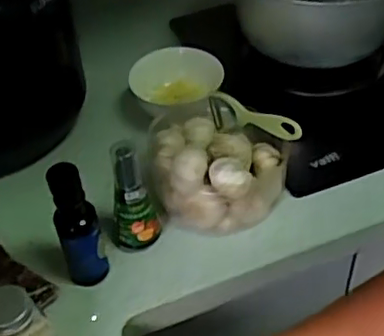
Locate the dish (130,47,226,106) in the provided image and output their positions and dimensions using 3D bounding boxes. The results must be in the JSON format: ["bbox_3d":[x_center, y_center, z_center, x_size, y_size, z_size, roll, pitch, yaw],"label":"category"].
[{"bbox_3d":[-0.021,-0.128,0.845,0.123,0.017,0.077,-1,87,5],"label":"dish"}]

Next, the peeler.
[{"bbox_3d":[0.074,-0.057,0.746,0.133,0.056,0.016,22,49,41],"label":"peeler"}]

